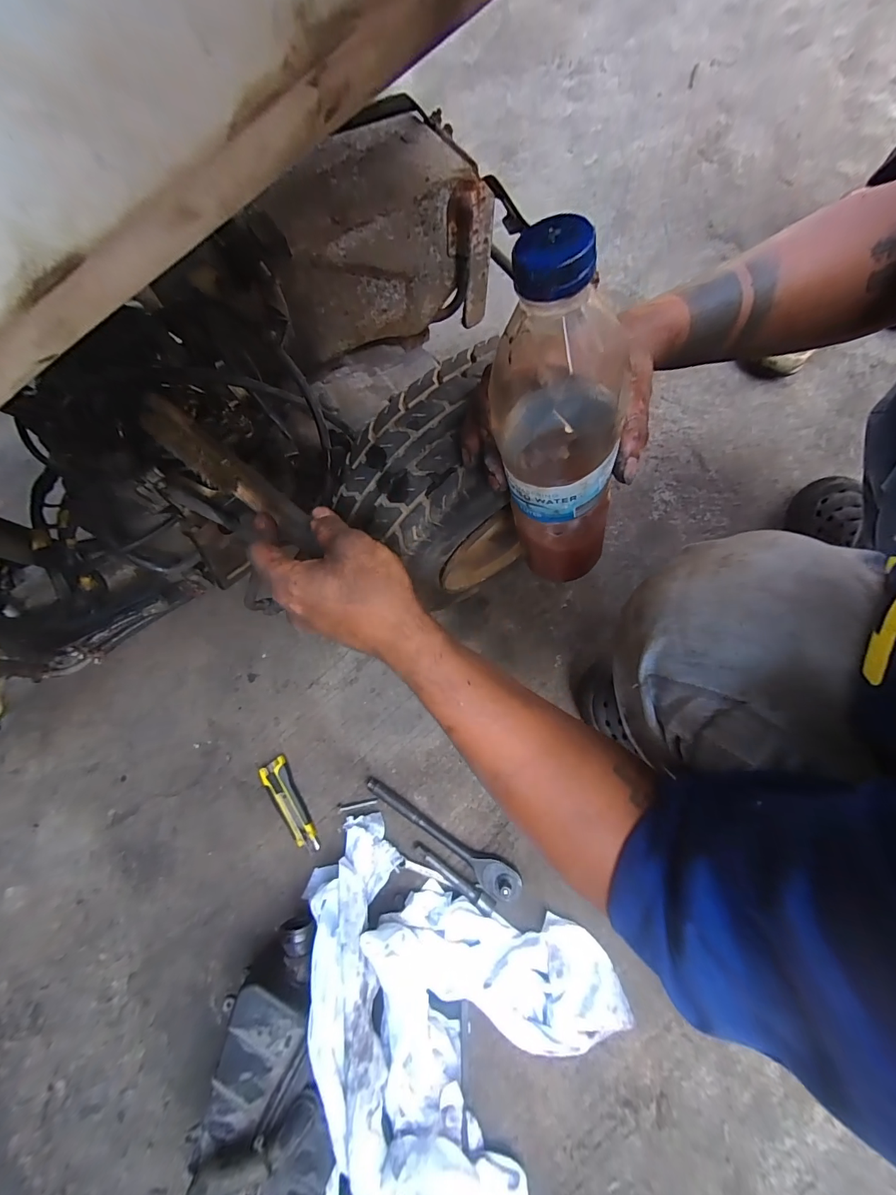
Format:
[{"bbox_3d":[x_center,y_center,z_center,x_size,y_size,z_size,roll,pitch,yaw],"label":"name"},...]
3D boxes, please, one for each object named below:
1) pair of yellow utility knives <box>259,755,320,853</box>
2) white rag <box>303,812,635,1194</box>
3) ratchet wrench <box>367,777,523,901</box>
[{"bbox_3d":[-0.232,0.307,0.592,0.038,0.020,0.137,-29,77,-6],"label":"pair of yellow utility knives"},{"bbox_3d":[-0.049,0.551,0.477,0.414,0.092,0.422,30,78,9],"label":"white rag"},{"bbox_3d":[-0.015,0.334,0.556,0.247,0.028,0.045,27,82,11],"label":"ratchet wrench"}]

